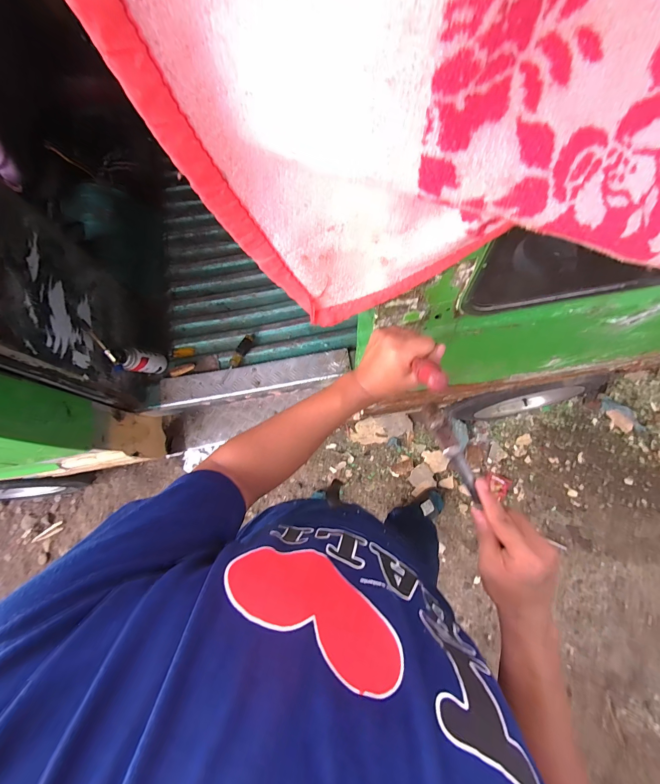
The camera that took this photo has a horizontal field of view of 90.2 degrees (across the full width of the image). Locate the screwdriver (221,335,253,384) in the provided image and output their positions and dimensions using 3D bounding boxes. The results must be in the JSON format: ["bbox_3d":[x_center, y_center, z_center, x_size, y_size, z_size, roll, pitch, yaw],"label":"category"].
[{"bbox_3d":[-0.294,-0.102,1.037,0.031,0.042,0.169,28,76,6],"label":"screwdriver"}]

